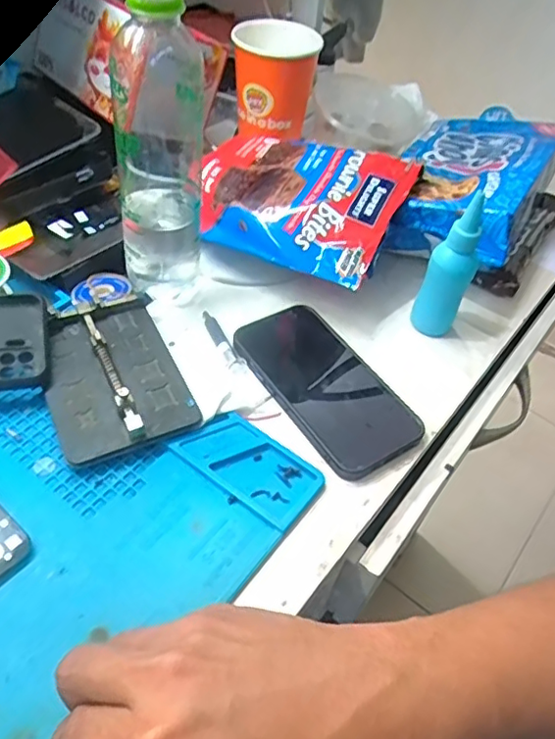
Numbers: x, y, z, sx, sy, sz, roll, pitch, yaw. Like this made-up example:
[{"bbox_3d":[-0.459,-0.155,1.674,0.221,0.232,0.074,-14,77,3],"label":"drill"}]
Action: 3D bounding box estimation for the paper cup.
[{"bbox_3d":[-0.002,-0.295,0.604,0.081,0.088,0.077,4,48,-4],"label":"paper cup"}]

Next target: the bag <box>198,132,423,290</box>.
[{"bbox_3d":[0.013,-0.149,0.522,0.187,0.058,0.136,26,55,17],"label":"bag"}]

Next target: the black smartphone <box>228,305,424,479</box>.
[{"bbox_3d":[0.034,0.008,0.421,0.074,0.007,0.143,-25,56,-27],"label":"black smartphone"}]

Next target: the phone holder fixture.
[{"bbox_3d":[-0.115,0.002,0.405,0.086,0.020,0.123,-17,53,-22],"label":"phone holder fixture"}]

